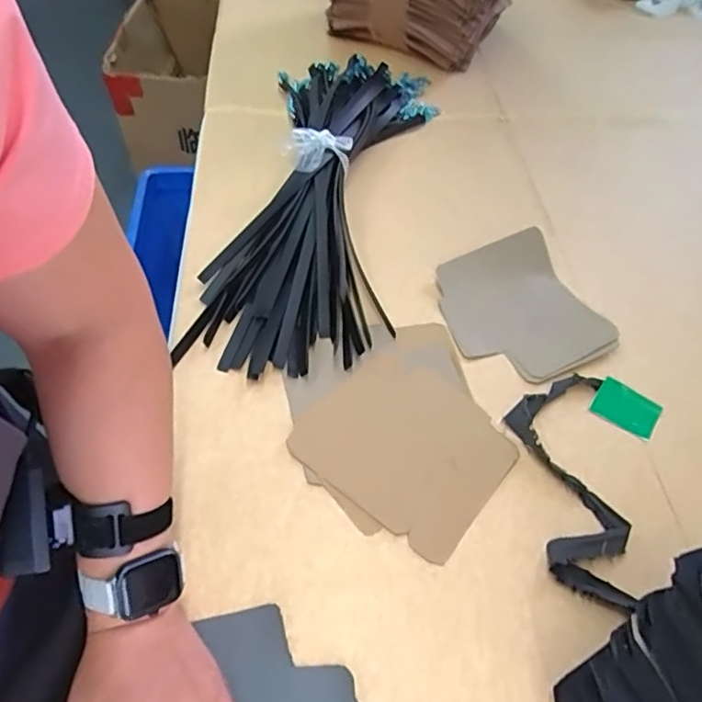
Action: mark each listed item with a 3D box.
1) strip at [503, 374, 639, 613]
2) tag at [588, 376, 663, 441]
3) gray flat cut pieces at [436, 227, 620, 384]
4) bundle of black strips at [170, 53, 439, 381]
[{"bbox_3d":[0.192,0.111,0.517,0.091,0.009,0.215,6,53,0],"label":"strip"},{"bbox_3d":[0.270,0.056,0.566,0.061,0.006,0.043,33,74,13],"label":"tag"},{"bbox_3d":[0.179,-0.044,0.628,0.150,0.010,0.176,-27,63,-11],"label":"gray flat cut pieces"},{"bbox_3d":[-0.030,-0.209,0.708,0.215,0.066,0.552,9,53,2],"label":"bundle of black strips"}]

